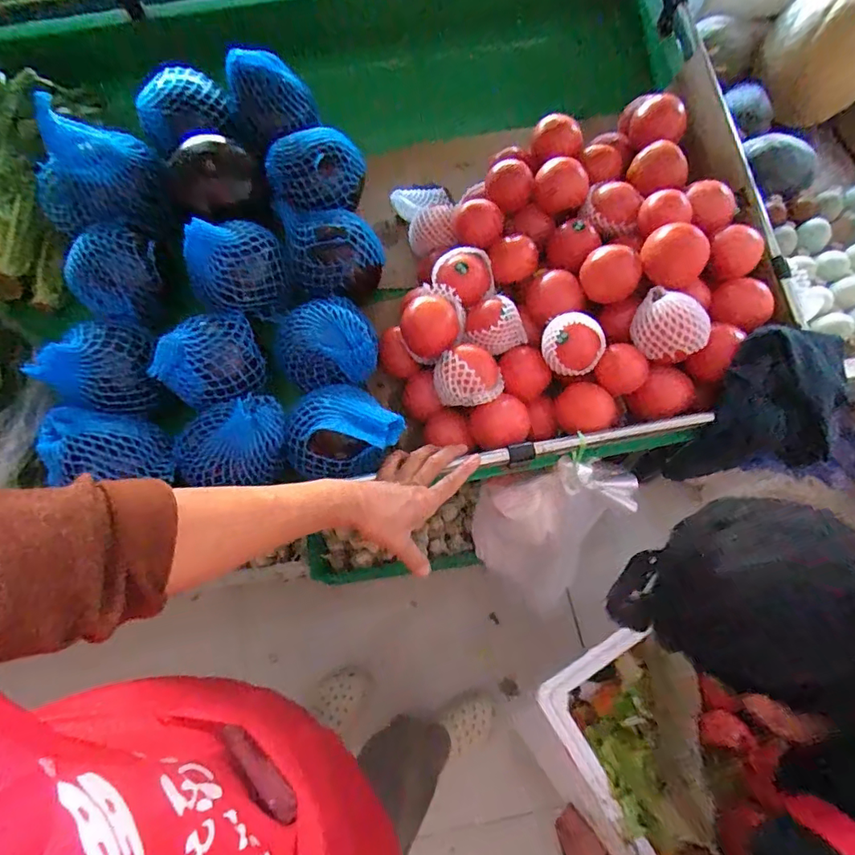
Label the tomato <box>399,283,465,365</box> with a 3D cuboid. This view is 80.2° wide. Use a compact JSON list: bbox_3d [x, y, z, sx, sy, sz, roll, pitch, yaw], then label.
[{"bbox_3d":[0.009,-0.126,0.631,0.071,0.058,0.076,-1,67,1],"label":"tomato"}]

